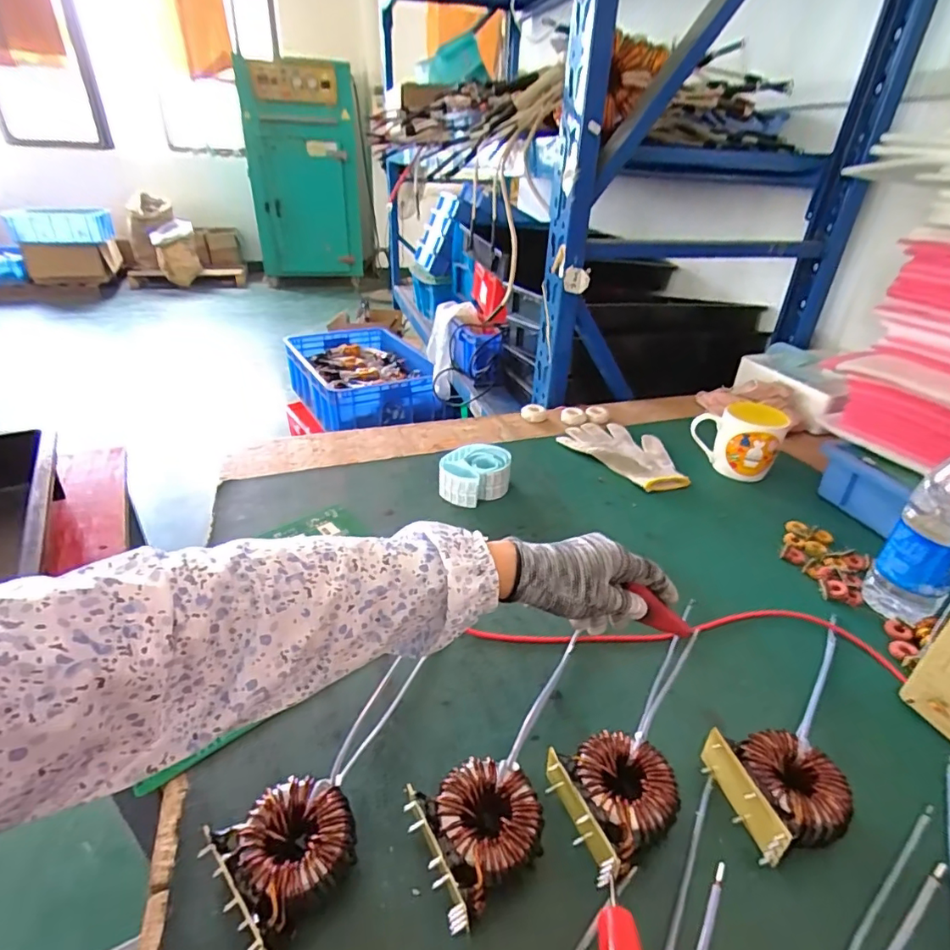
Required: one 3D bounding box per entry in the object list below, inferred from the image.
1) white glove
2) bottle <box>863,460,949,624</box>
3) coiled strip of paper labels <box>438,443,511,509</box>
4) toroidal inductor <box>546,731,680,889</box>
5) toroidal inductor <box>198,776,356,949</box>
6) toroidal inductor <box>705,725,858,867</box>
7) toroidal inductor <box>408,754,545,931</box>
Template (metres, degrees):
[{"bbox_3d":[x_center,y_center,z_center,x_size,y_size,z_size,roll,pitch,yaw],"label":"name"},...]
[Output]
[{"bbox_3d":[0.240,-0.033,0.812,0.126,0.015,0.208,-20,38,-32],"label":"white glove"},{"bbox_3d":[0.447,0.043,0.495,0.057,0.224,0.064,-22,39,-34],"label":"bottle"},{"bbox_3d":[0.000,0.000,0.706,0.094,0.048,0.089,2,32,-1],"label":"coiled strip of paper labels"},{"bbox_3d":[0.096,0.221,0.356,0.077,0.036,0.075,-10,34,-20],"label":"toroidal inductor"},{"bbox_3d":[-0.114,0.234,0.321,0.078,0.039,0.071,-25,41,-37],"label":"toroidal inductor"},{"bbox_3d":[0.212,0.219,0.367,0.080,0.033,0.076,-5,33,-12],"label":"toroidal inductor"},{"bbox_3d":[0.003,0.227,0.337,0.074,0.038,0.069,-16,36,-27],"label":"toroidal inductor"}]

